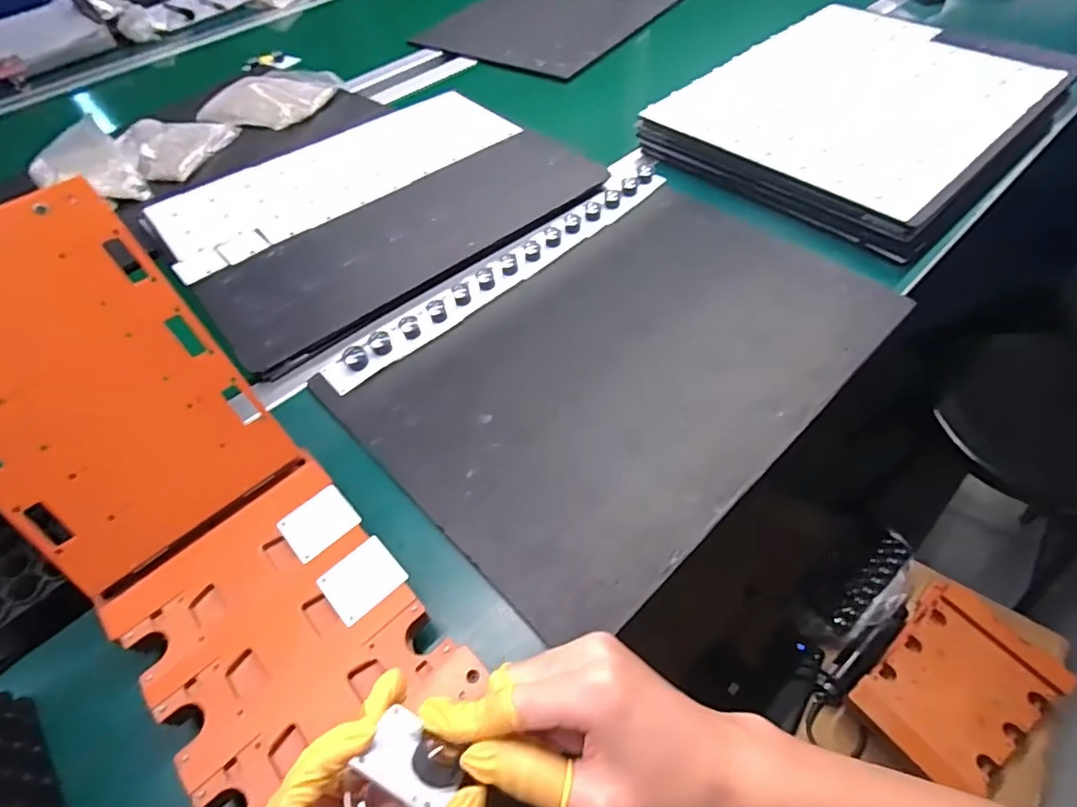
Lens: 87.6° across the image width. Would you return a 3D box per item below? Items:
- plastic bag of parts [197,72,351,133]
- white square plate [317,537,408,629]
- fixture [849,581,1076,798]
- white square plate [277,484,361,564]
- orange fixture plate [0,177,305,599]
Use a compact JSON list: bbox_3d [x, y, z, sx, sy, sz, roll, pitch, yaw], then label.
[{"bbox_3d":[-0.419,-0.475,0.886,0.147,0.034,0.204,35,61,25],"label":"plastic bag of parts"},{"bbox_3d":[-0.124,0.123,0.393,0.050,0.004,0.045,-42,61,-17],"label":"white square plate"},{"bbox_3d":[0.577,0.391,0.771,0.267,0.039,0.169,-35,58,-21],"label":"fixture"},{"bbox_3d":[-0.164,0.089,0.420,0.050,0.005,0.046,-37,60,-24],"label":"white square plate"},{"bbox_3d":[-0.298,-0.007,0.376,0.157,0.233,0.010,-40,23,-24],"label":"orange fixture plate"}]

